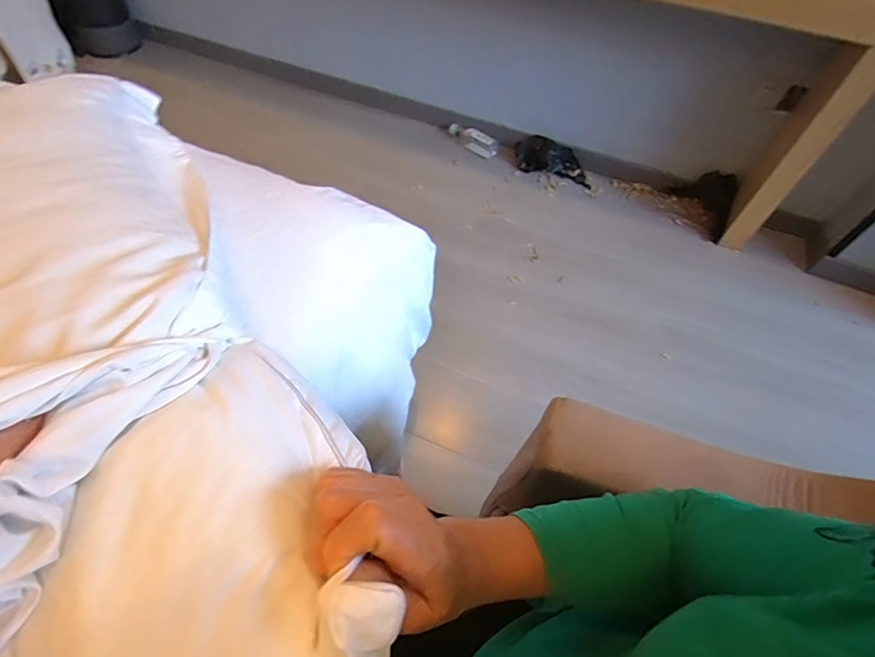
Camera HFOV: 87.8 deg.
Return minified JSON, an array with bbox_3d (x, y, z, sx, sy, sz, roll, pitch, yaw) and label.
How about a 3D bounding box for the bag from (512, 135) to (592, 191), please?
[{"bbox_3d":[0.415,-0.594,1.630,0.132,0.108,0.290,-37,66,-25],"label":"bag"}]

